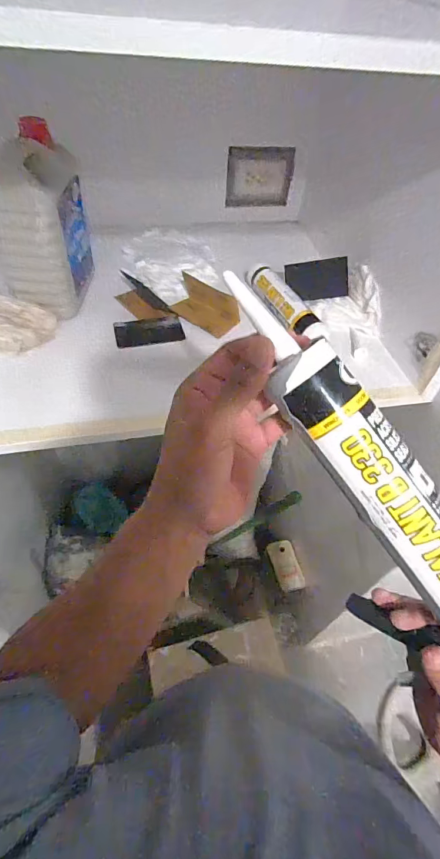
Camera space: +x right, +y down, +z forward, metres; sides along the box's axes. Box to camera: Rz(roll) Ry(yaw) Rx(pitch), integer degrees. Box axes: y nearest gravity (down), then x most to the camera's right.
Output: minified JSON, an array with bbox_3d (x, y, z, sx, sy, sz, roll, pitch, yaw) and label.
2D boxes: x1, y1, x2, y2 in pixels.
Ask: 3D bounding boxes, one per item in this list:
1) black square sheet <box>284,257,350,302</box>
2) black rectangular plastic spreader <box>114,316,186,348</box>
[{"bbox_3d":[0.181,-0.280,0.759,0.112,0.067,0.008,-2,22,17],"label":"black square sheet"},{"bbox_3d":[-0.123,-0.170,0.700,0.114,0.009,0.061,-10,53,-14],"label":"black rectangular plastic spreader"}]

